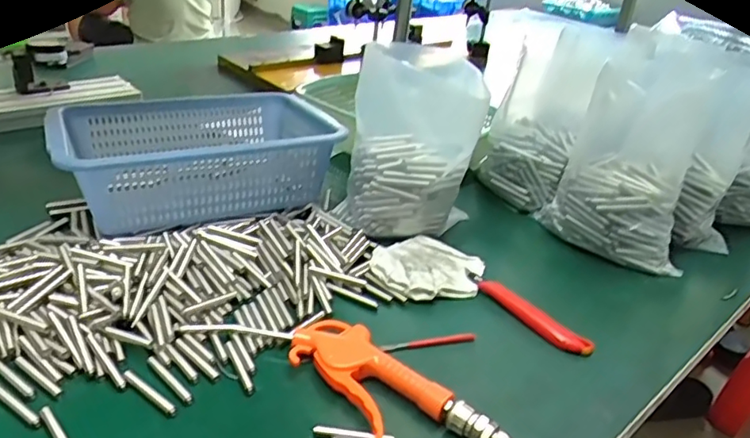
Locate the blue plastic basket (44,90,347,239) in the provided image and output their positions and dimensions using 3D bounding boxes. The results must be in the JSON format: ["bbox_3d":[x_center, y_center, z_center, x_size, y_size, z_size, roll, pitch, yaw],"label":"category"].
[{"bbox_3d":[-0.210,-0.084,0.700,0.293,0.089,0.212,-8,31,-22],"label":"blue plastic basket"}]

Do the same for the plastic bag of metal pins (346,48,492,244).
[{"bbox_3d":[0.043,-0.085,0.641,0.133,0.196,0.084,5,29,1],"label":"plastic bag of metal pins"}]

